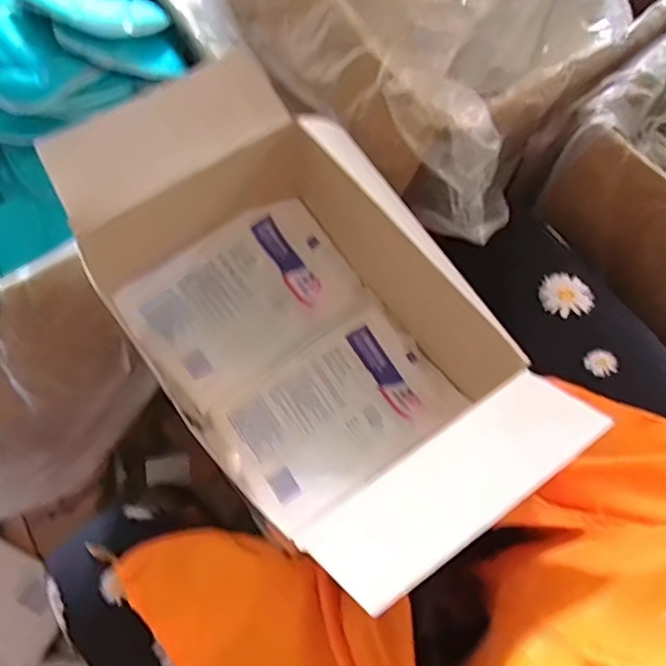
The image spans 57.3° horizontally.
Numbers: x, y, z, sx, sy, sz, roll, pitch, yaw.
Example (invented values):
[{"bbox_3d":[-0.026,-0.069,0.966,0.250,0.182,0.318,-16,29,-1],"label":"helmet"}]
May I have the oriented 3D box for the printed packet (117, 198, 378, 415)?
[{"bbox_3d":[-0.078,-0.033,0.540,0.186,0.019,0.137,-37,74,-15],"label":"printed packet"}]

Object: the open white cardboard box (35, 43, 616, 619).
[{"bbox_3d":[-0.024,0.004,0.472,0.218,0.135,0.334,-40,75,-16],"label":"open white cardboard box"}]

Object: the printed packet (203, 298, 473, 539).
[{"bbox_3d":[0.003,0.067,0.507,0.185,0.015,0.121,-35,74,-14],"label":"printed packet"}]

